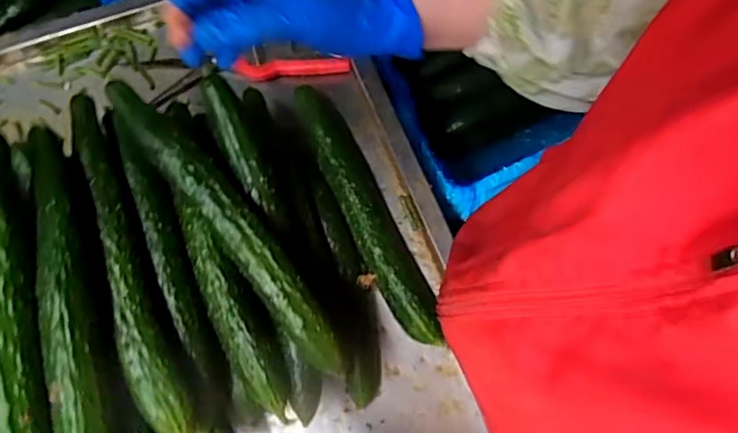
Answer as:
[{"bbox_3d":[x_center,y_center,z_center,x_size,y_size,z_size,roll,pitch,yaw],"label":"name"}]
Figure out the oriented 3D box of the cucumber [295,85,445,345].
[{"bbox_3d":[-0.003,-0.009,0.509,0.041,0.032,0.262,-25,73,-9],"label":"cucumber"}]

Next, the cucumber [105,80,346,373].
[{"bbox_3d":[-0.099,0.010,0.412,0.046,0.036,0.255,-37,75,-12],"label":"cucumber"}]

